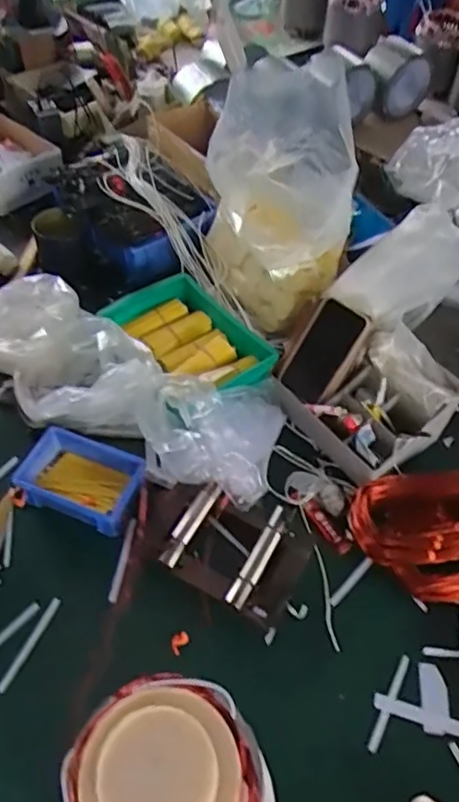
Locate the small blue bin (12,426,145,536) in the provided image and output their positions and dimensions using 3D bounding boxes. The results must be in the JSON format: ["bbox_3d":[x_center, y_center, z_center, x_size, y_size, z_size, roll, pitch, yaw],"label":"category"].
[{"bbox_3d":[-0.192,0.102,0.760,0.149,0.048,0.102,16,54,10],"label":"small blue bin"}]

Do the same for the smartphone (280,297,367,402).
[{"bbox_3d":[0.126,-0.066,0.801,0.071,0.149,0.013,42,34,25],"label":"smartphone"}]

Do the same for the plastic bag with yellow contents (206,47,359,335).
[{"bbox_3d":[0.065,-0.277,0.851,0.196,0.295,0.223,-1,53,-6],"label":"plastic bag with yellow contents"}]

